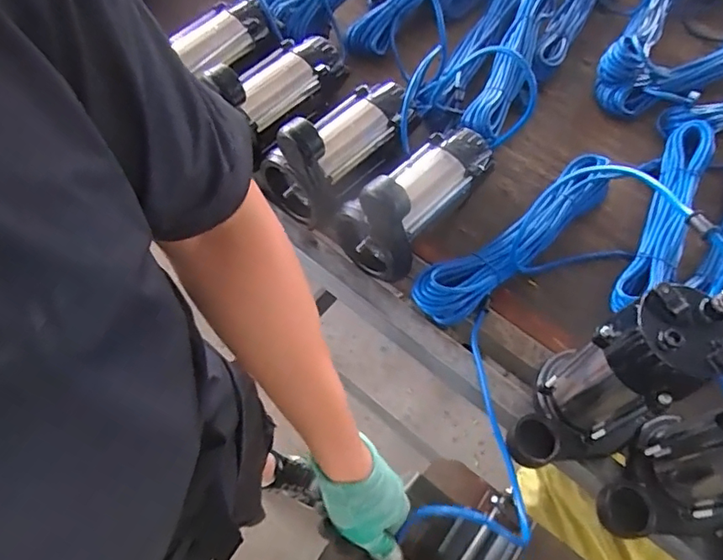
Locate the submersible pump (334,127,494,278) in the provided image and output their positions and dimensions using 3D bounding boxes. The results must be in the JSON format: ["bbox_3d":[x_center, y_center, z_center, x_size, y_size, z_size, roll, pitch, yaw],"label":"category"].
[{"bbox_3d":[0.076,-0.120,0.696,0.108,0.171,0.222,34,66,14],"label":"submersible pump"}]

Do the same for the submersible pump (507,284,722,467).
[{"bbox_3d":[0.239,0.112,0.531,0.143,0.243,0.114,-23,66,-14],"label":"submersible pump"}]

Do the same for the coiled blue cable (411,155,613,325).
[{"bbox_3d":[0.216,-0.064,0.717,0.343,0.081,0.075,-36,70,-19],"label":"coiled blue cable"}]

